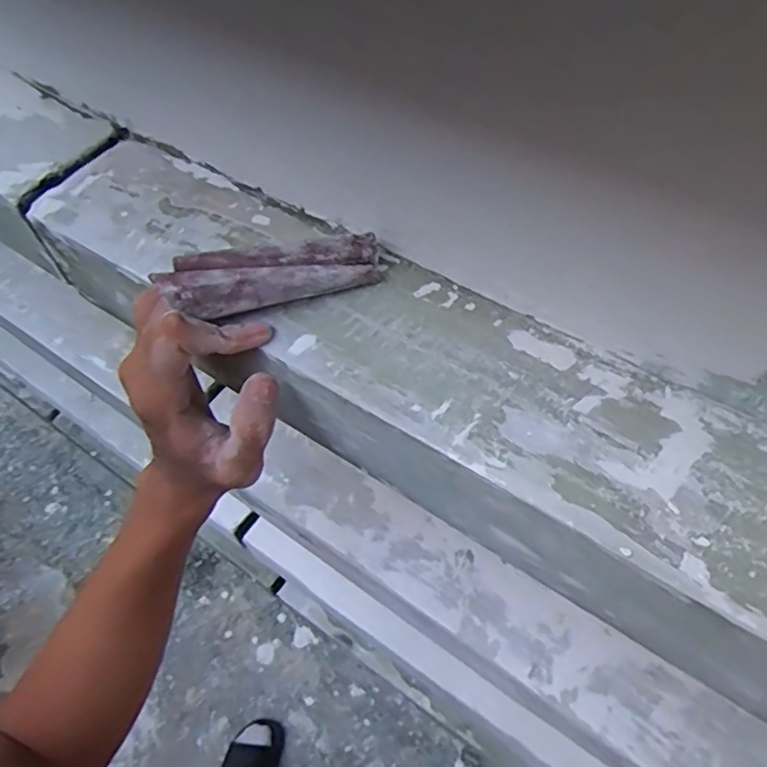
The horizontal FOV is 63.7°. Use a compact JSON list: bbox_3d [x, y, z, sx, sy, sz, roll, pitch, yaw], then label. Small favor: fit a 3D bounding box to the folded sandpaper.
[{"bbox_3d":[-0.054,-0.054,0.305,0.105,0.021,0.029,-12,56,-16],"label":"folded sandpaper"}]

